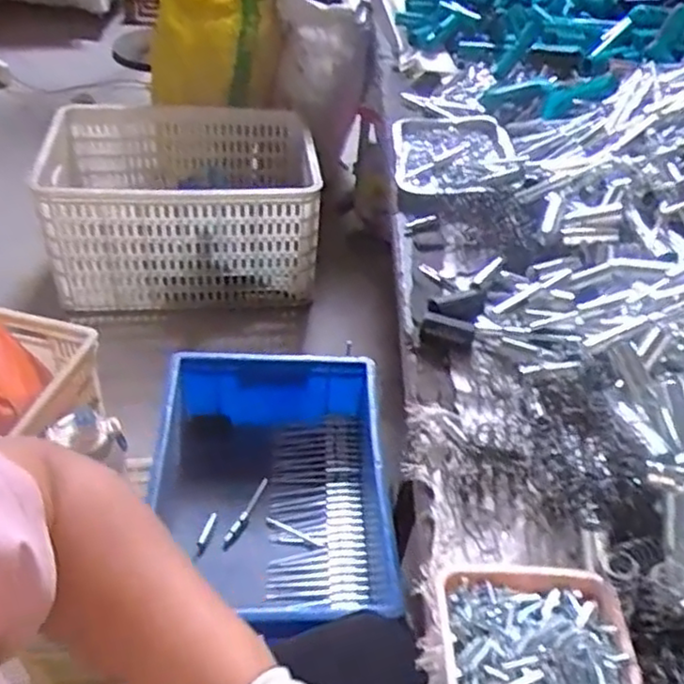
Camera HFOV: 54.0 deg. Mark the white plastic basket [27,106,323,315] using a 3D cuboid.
[{"bbox_3d":[-0.411,-0.354,1.739,0.647,0.337,0.456,-3,43,-9],"label":"white plastic basket"}]

